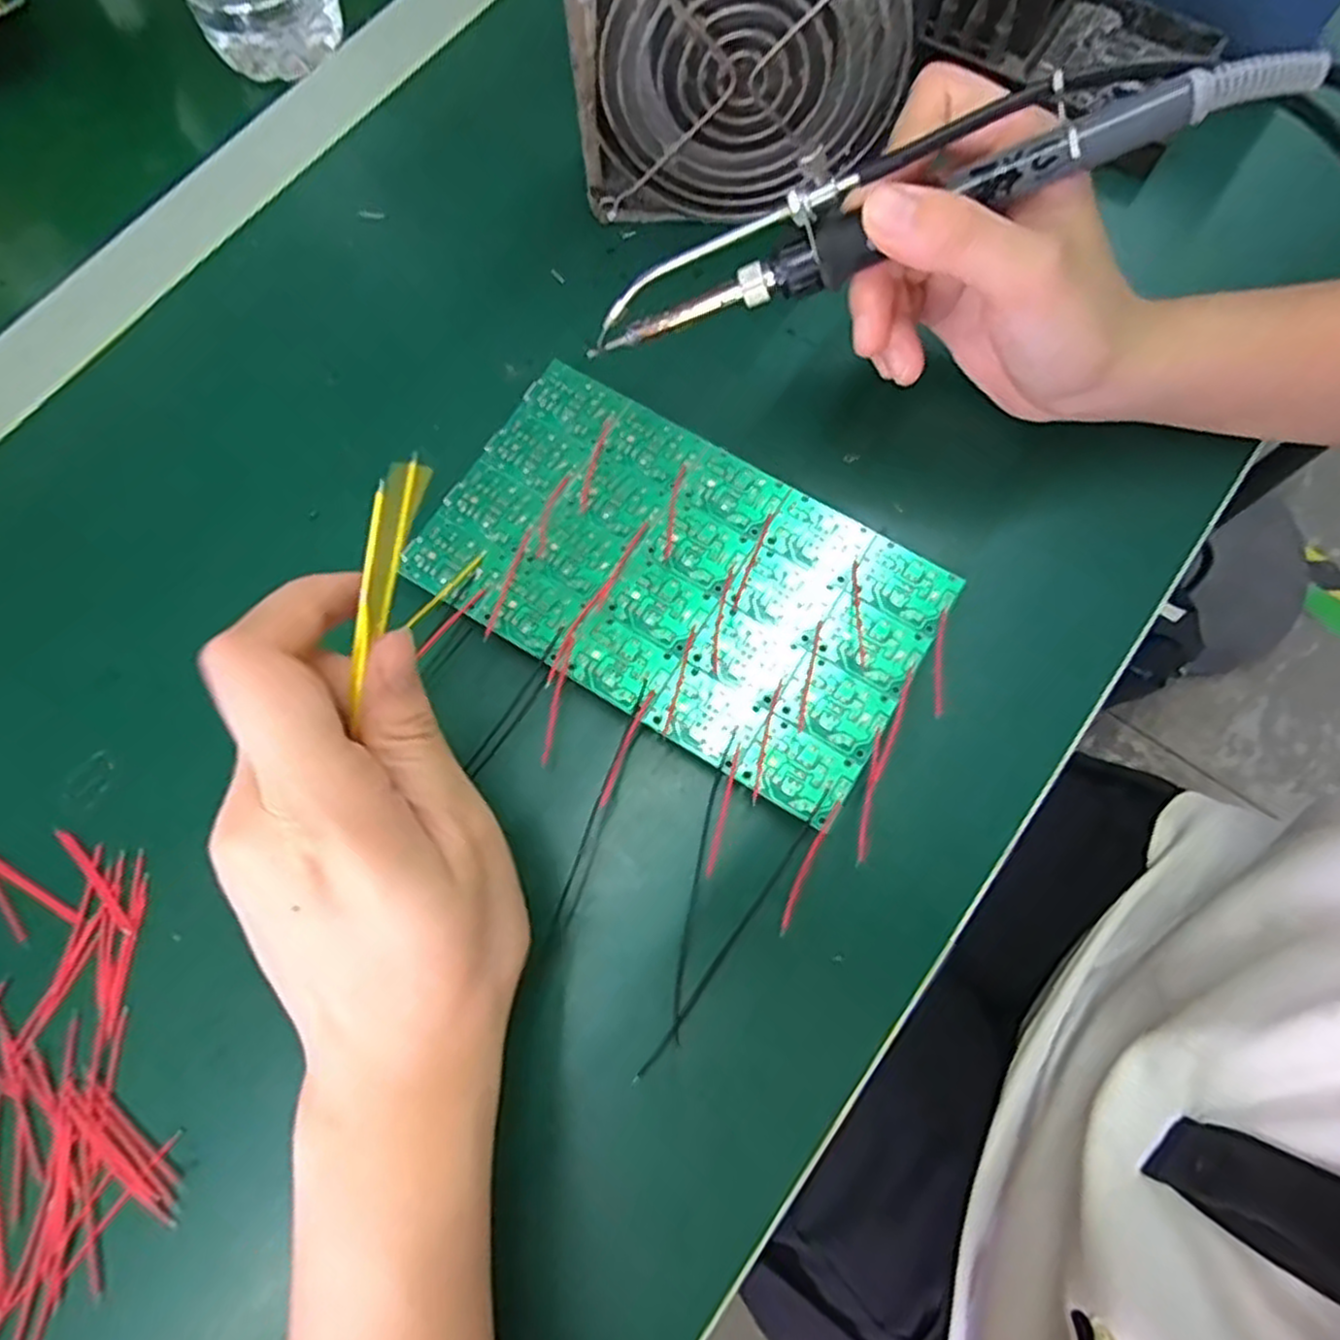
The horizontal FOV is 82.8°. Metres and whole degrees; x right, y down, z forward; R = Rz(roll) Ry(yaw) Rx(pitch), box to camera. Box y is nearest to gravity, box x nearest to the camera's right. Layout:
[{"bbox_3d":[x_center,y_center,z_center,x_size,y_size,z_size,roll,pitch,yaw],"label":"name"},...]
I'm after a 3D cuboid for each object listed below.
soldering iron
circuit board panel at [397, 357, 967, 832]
[{"bbox_3d":[0.069,-0.143,0.230,0.207,0.026,0.023,-14,74,18],"label":"soldering iron"},{"bbox_3d":[0.003,-0.034,0.268,0.171,0.004,0.100,31,78,10],"label":"circuit board panel"}]

